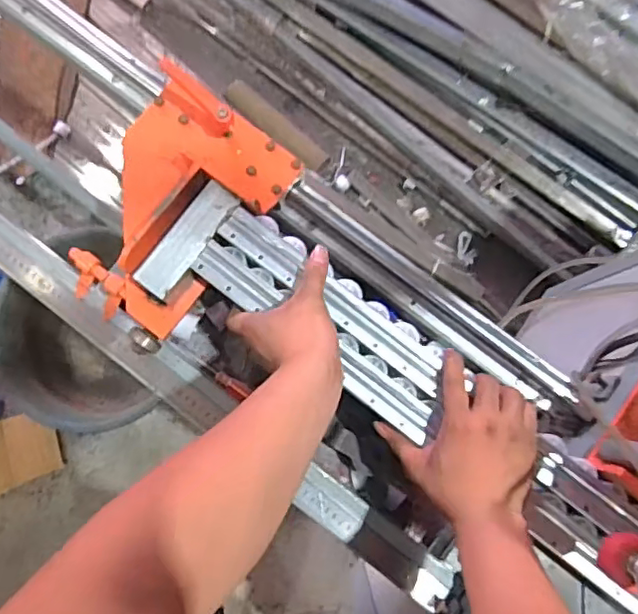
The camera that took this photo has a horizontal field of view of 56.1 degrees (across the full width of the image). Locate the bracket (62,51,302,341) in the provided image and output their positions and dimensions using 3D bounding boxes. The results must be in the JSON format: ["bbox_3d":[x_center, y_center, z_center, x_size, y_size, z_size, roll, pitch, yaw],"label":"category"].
[{"bbox_3d":[-0.159,-0.102,0.646,0.180,0.093,0.256,32,82,4],"label":"bracket"}]

